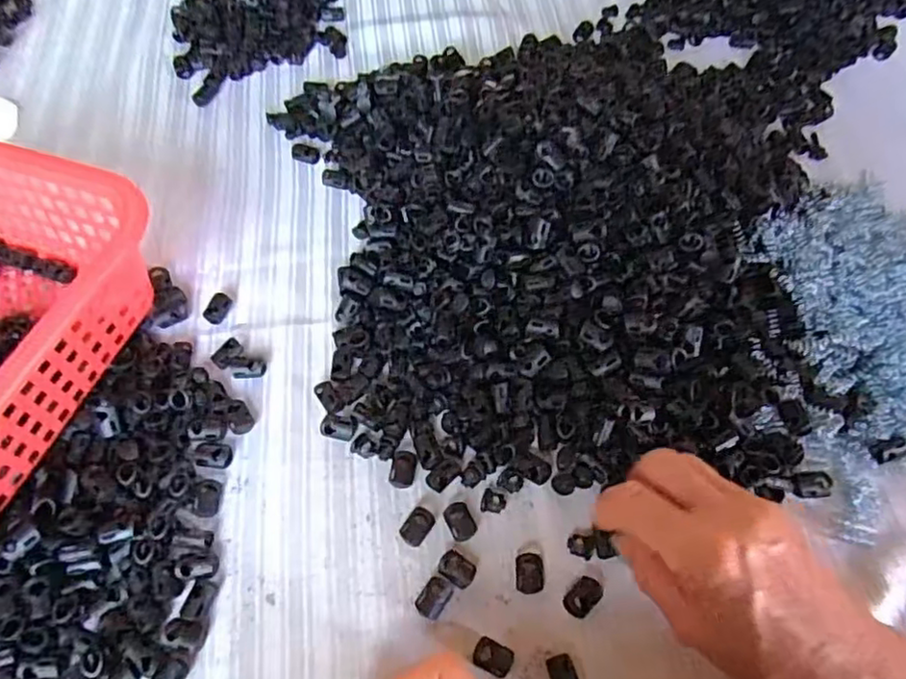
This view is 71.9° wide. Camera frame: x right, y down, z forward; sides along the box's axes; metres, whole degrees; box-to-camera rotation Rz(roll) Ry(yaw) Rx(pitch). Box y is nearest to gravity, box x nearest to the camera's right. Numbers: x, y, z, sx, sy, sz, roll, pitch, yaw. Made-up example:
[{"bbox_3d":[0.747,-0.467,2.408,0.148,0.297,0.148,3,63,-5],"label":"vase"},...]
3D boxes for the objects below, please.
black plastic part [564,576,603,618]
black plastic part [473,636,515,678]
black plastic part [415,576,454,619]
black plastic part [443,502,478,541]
[{"bbox_3d":[0.067,0.133,0.323,0.014,0.010,0.020,40,69,20],"label":"black plastic part"},{"bbox_3d":[0.020,0.159,0.313,0.019,0.005,0.014,22,64,13],"label":"black plastic part"},{"bbox_3d":[-0.010,0.136,0.328,0.014,0.005,0.020,28,66,15],"label":"black plastic part"},{"bbox_3d":[0.004,0.101,0.347,0.015,0.007,0.020,-23,63,-11],"label":"black plastic part"}]

